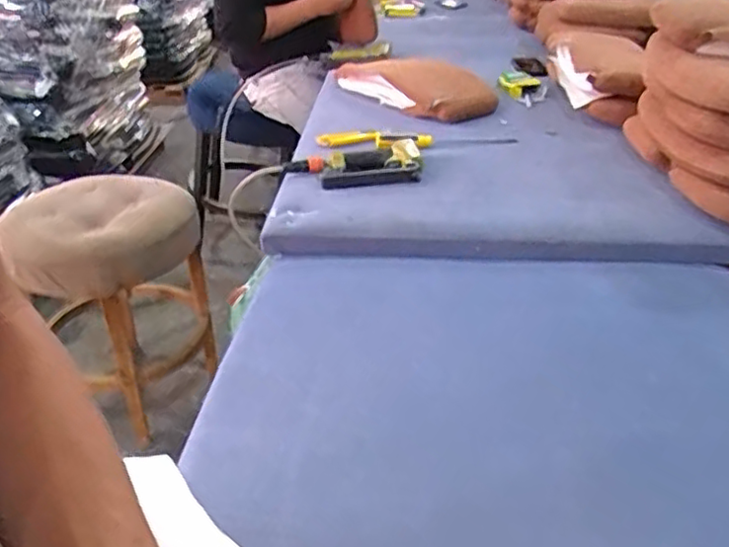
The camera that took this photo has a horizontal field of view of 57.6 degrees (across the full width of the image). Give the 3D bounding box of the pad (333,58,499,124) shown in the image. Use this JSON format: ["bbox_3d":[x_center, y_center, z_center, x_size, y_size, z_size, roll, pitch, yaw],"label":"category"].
[{"bbox_3d":[0.120,-0.485,1.677,0.210,0.075,0.487,-24,38,-32],"label":"pad"}]

